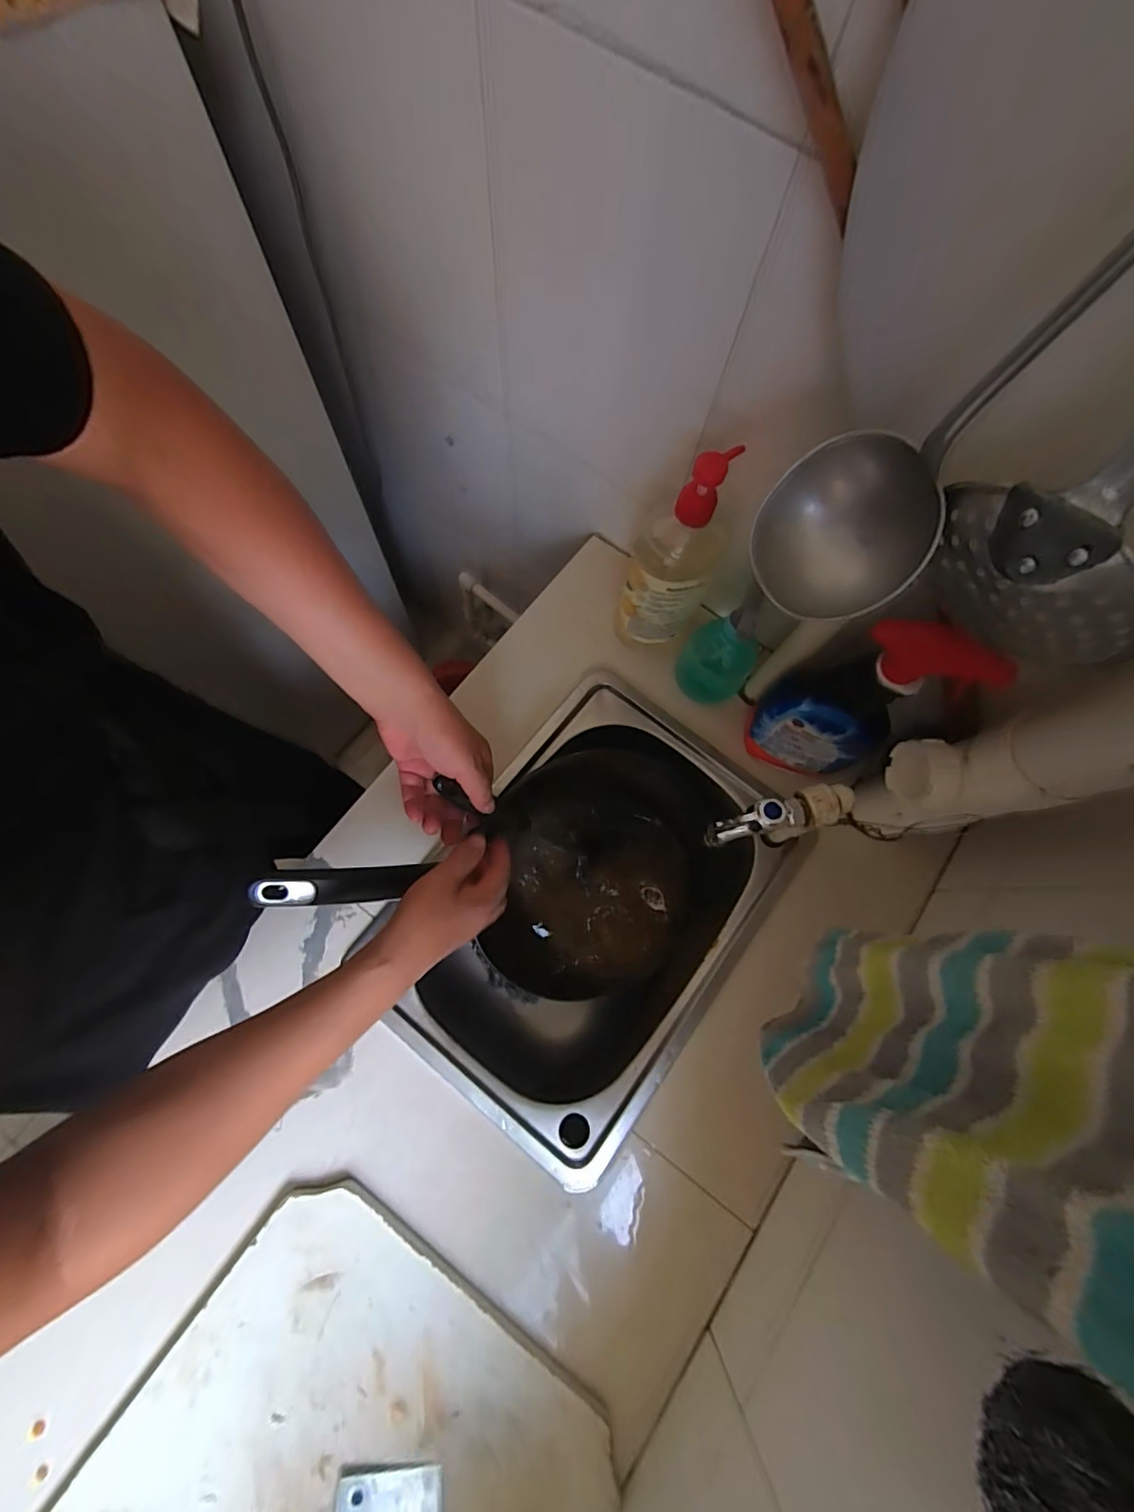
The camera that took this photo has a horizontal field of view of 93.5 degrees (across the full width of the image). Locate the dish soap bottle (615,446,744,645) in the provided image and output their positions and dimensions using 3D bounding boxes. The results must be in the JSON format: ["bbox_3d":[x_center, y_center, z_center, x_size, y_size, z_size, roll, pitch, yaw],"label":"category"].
[{"bbox_3d":[0.108,-0.201,0.564,0.088,0.255,0.070,18,75,2],"label":"dish soap bottle"}]

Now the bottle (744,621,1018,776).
[{"bbox_3d":[0.281,-0.052,0.523,0.131,0.246,0.082,35,75,8],"label":"bottle"}]

